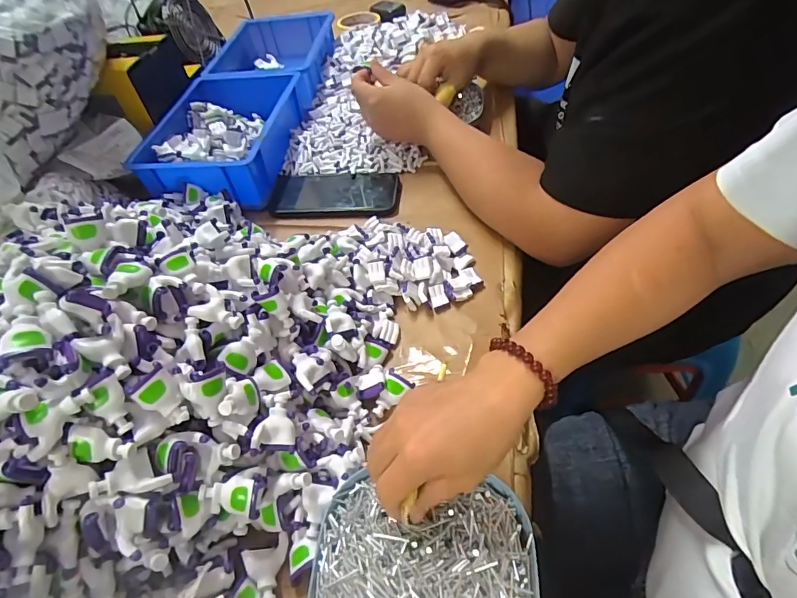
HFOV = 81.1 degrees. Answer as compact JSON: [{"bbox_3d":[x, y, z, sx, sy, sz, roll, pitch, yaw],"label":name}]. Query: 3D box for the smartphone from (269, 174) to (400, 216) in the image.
[{"bbox_3d":[-0.081,-0.137,0.595,0.166,0.015,0.082,3,50,9],"label":"smartphone"}]

